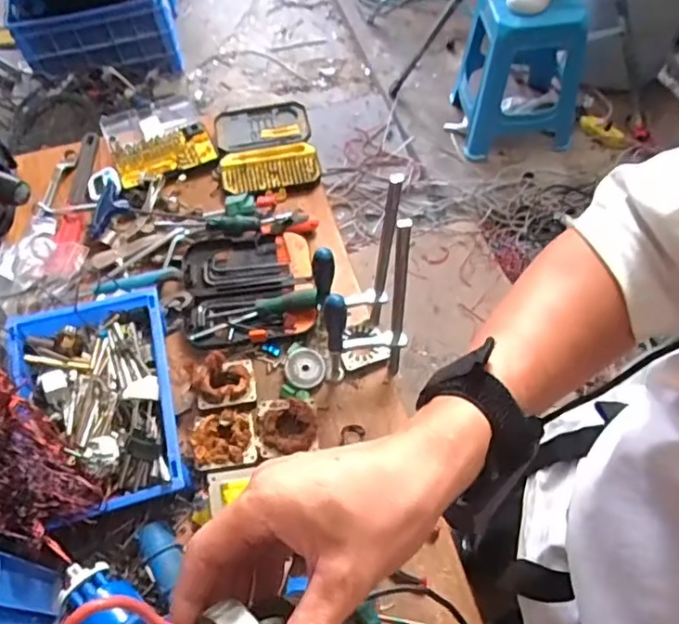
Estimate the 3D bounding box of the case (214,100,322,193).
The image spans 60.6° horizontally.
[{"bbox_3d":[-0.147,-0.328,1.154,0.185,0.028,0.237,-12,58,-3],"label":"case"}]

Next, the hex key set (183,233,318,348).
[{"bbox_3d":[-0.151,-0.046,0.963,0.204,0.021,0.209,-8,58,-1],"label":"hex key set"}]

